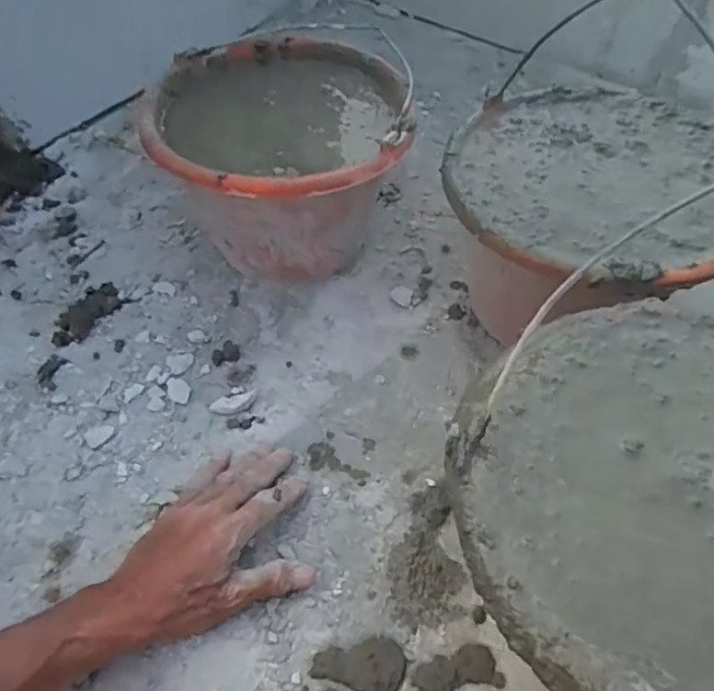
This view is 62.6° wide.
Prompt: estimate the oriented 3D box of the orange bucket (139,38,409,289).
[{"bbox_3d":[-0.070,-0.174,0.594,0.223,0.164,0.230,-4,52,-3],"label":"orange bucket"}]

